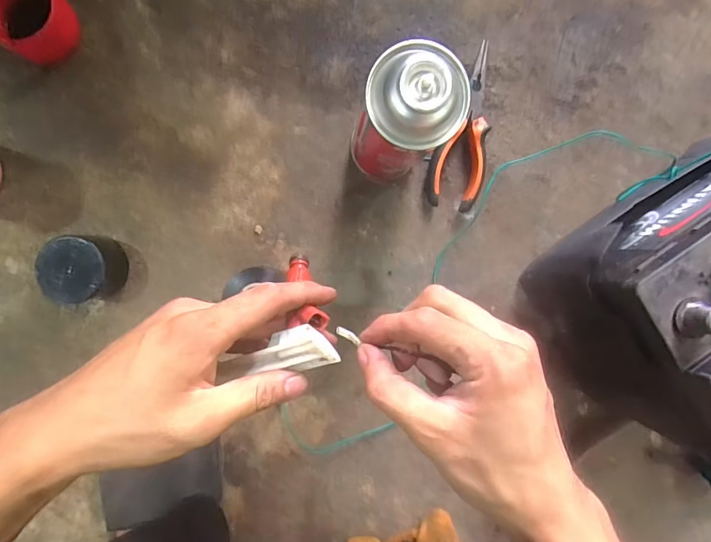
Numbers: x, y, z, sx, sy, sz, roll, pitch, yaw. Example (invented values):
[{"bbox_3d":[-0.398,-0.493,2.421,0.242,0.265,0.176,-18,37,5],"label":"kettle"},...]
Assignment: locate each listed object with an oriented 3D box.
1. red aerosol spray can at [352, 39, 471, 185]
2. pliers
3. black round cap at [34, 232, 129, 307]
[{"bbox_3d":[0.034,-0.110,0.353,0.069,0.179,0.075,24,91,-6],"label":"red aerosol spray can"},{"bbox_3d":[0.114,-0.138,0.436,0.054,0.022,0.158,19,92,-6],"label":"pliers"},{"bbox_3d":[-0.247,-0.002,0.403,0.057,0.051,0.061,0,94,-5],"label":"black round cap"}]

